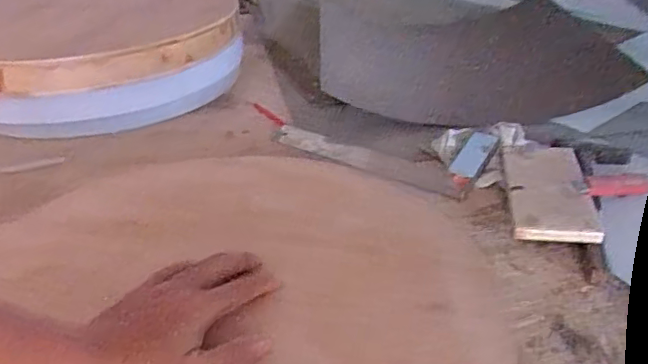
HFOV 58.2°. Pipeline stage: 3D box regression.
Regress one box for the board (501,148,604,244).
[{"bbox_3d":[0.251,0.006,0.653,0.084,0.011,0.167,0,38,11],"label":"board"}]

